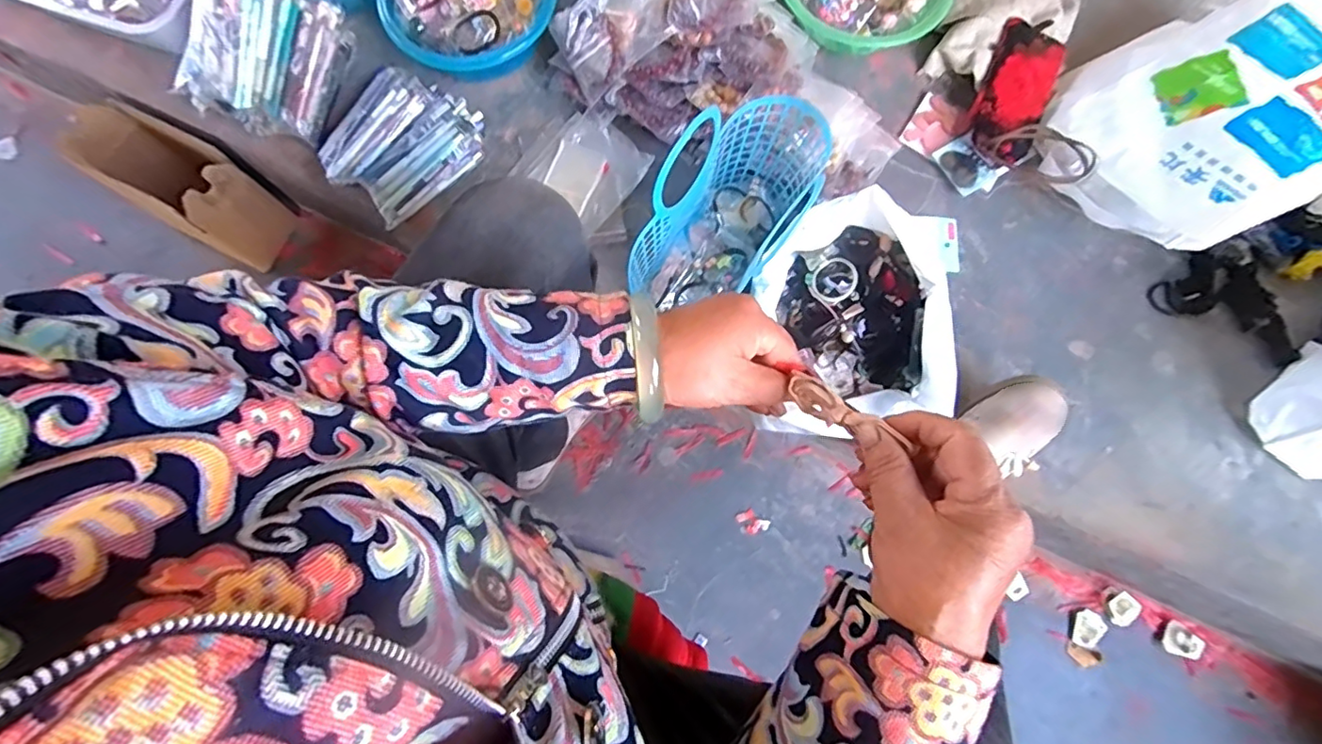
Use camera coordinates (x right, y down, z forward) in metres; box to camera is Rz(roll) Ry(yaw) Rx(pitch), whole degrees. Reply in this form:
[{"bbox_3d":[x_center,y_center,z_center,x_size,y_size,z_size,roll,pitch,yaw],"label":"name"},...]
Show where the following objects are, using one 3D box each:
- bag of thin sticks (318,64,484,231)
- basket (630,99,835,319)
[{"bbox_3d":[-0.324,-0.288,0.730,0.148,0.055,0.179,38,79,7],"label":"bag of thin sticks"},{"bbox_3d":[0.085,-0.183,0.615,0.117,0.179,0.274,34,79,7],"label":"basket"}]

